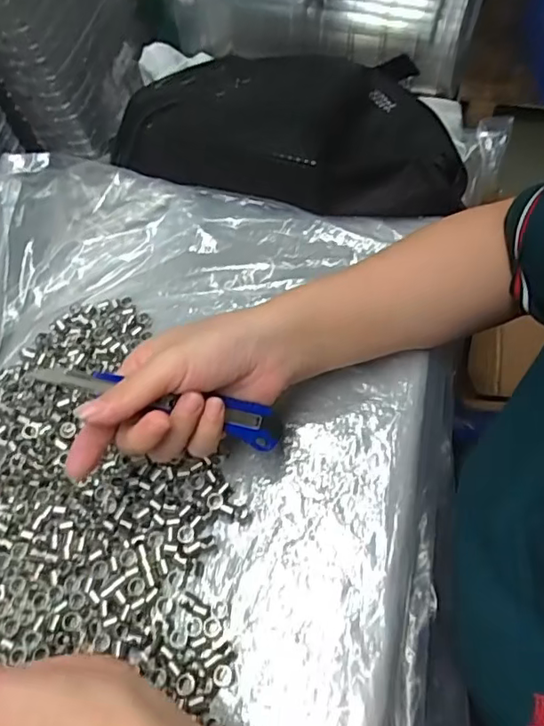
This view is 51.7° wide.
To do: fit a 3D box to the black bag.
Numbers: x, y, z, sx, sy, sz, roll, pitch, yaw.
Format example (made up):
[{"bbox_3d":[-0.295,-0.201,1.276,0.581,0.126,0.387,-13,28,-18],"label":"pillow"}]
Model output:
[{"bbox_3d":[0.022,-0.207,0.477,0.276,0.065,0.148,10,61,10],"label":"black bag"}]

